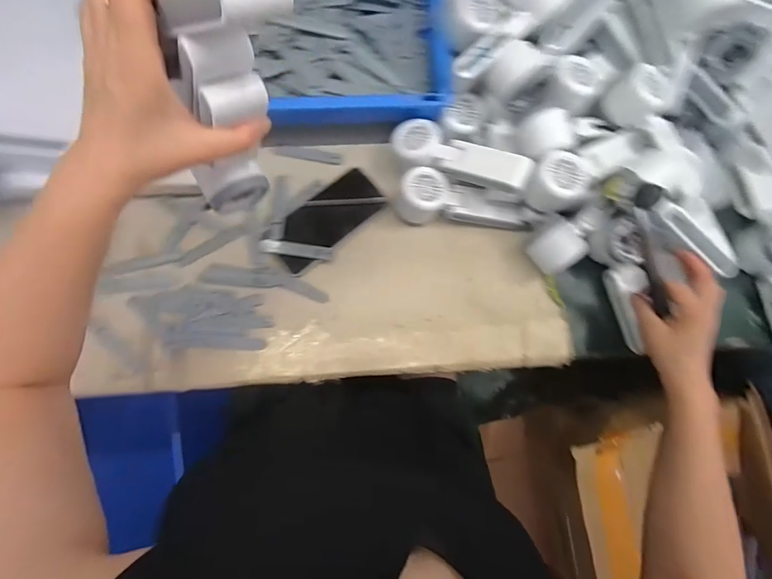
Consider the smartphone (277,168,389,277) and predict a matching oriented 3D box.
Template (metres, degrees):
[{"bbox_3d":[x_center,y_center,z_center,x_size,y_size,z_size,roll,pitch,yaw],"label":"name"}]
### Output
[{"bbox_3d":[-0.074,-0.090,0.497,0.157,0.005,0.068,-41,82,-11],"label":"smartphone"}]

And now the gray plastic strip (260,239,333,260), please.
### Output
[{"bbox_3d":[-0.113,-0.050,0.490,0.089,0.004,0.018,7,76,-1],"label":"gray plastic strip"}]

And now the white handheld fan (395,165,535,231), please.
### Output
[{"bbox_3d":[0.100,-0.103,0.491,0.169,0.050,0.057,15,79,-1],"label":"white handheld fan"}]

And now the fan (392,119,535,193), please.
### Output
[{"bbox_3d":[0.086,-0.157,0.469,0.172,0.035,0.057,25,81,20],"label":"fan"}]

